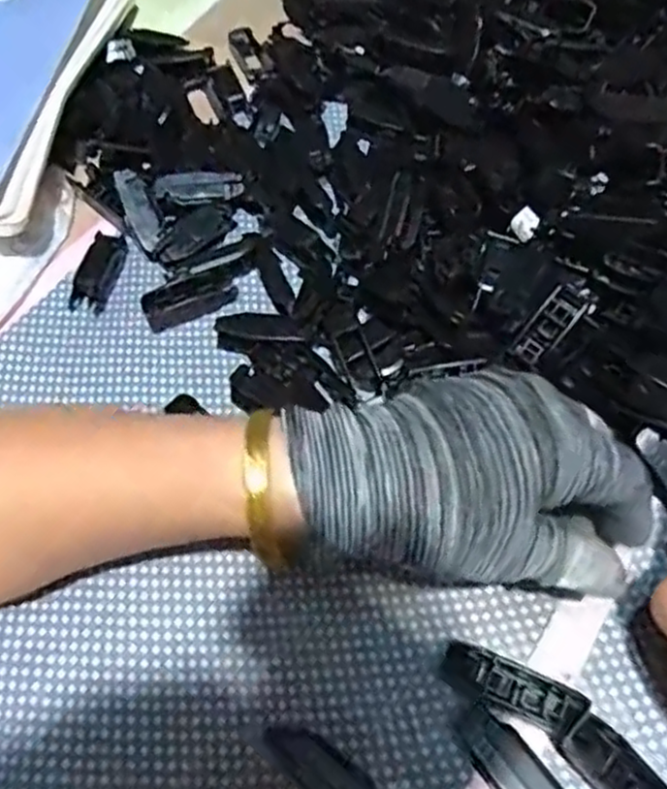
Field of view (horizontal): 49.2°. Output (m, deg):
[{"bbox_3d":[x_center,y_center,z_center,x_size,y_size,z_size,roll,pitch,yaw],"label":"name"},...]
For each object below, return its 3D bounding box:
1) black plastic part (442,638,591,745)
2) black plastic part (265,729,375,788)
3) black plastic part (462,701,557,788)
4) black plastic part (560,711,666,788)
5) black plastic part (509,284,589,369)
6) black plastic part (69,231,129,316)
[{"bbox_3d":[0.069,0.115,0.282,0.054,0.011,0.018,19,63,13],"label":"black plastic part"},{"bbox_3d":[-0.001,0.145,0.275,0.056,0.004,0.018,34,67,19],"label":"black plastic part"},{"bbox_3d":[0.068,0.141,0.268,0.019,0.008,0.054,-34,65,-16],"label":"black plastic part"},{"bbox_3d":[0.109,0.143,0.268,0.019,0.004,0.050,-41,67,-18],"label":"black plastic part"},{"bbox_3d":[0.096,-0.030,0.325,0.016,0.008,0.039,46,106,23],"label":"black plastic part"},{"bbox_3d":[-0.126,-0.066,0.391,0.019,0.012,0.045,13,62,10],"label":"black plastic part"}]

